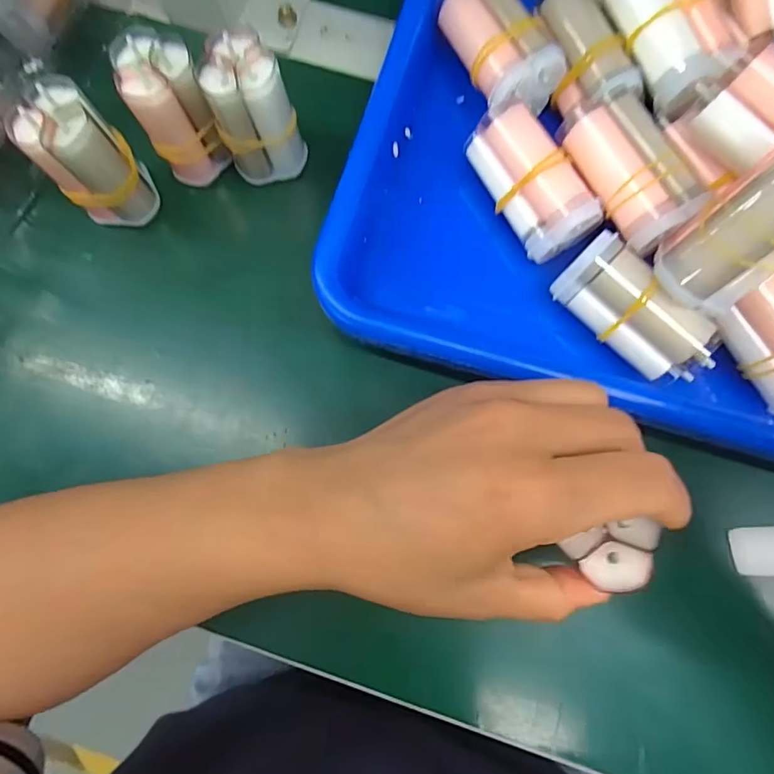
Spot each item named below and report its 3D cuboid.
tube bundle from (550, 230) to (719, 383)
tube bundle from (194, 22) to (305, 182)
[{"bbox_3d":[0.105,-0.031,0.209,0.027,0.022,0.067,-44,81,-7],"label":"tube bundle"},{"bbox_3d":[-0.061,-0.128,0.234,0.034,0.064,0.027,-10,79,-1],"label":"tube bundle"}]

